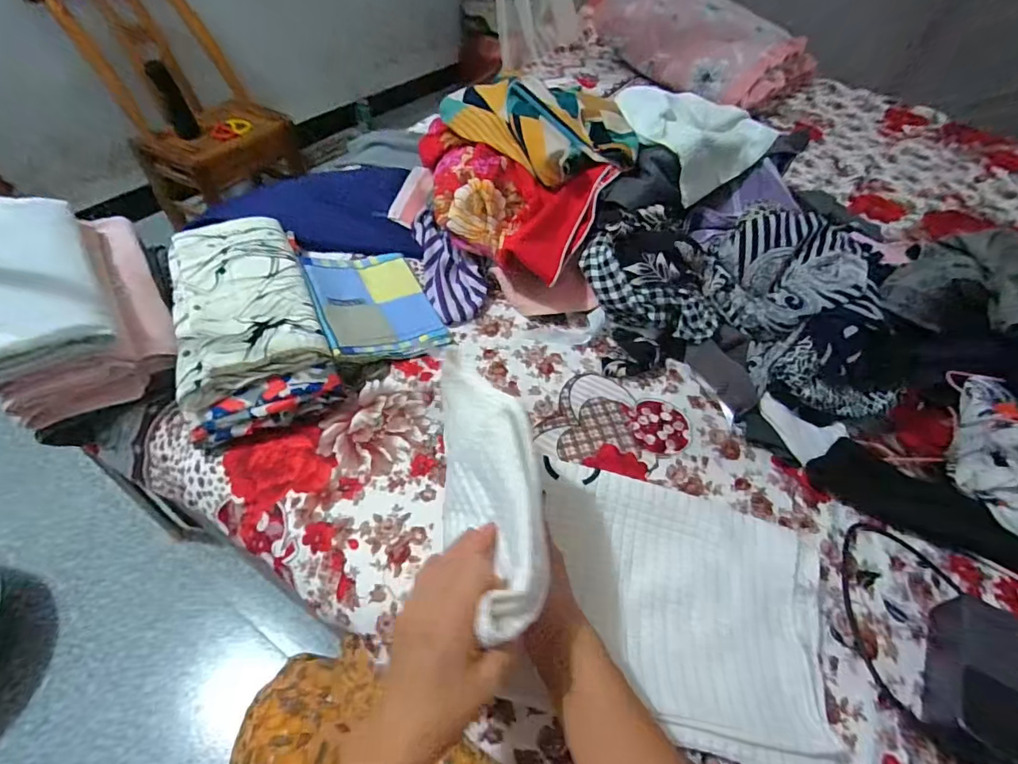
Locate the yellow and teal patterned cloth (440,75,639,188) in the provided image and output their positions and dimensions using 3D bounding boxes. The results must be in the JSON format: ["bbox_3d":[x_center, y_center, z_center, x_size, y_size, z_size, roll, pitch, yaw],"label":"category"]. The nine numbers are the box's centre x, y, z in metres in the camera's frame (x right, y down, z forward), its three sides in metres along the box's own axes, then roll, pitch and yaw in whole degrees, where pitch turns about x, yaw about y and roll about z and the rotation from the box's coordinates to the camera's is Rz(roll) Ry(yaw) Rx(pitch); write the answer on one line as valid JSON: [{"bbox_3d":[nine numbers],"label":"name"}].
[{"bbox_3d":[0.041,-0.363,0.693,0.266,0.066,0.190,2,53,-3],"label":"yellow and teal patterned cloth"}]

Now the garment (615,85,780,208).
[{"bbox_3d":[0.264,-0.363,0.711,0.188,0.082,0.167,-28,57,-25],"label":"garment"}]

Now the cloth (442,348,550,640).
[{"bbox_3d":[-0.017,0.087,0.403,0.072,0.094,0.228,-10,53,-12],"label":"cloth"}]

